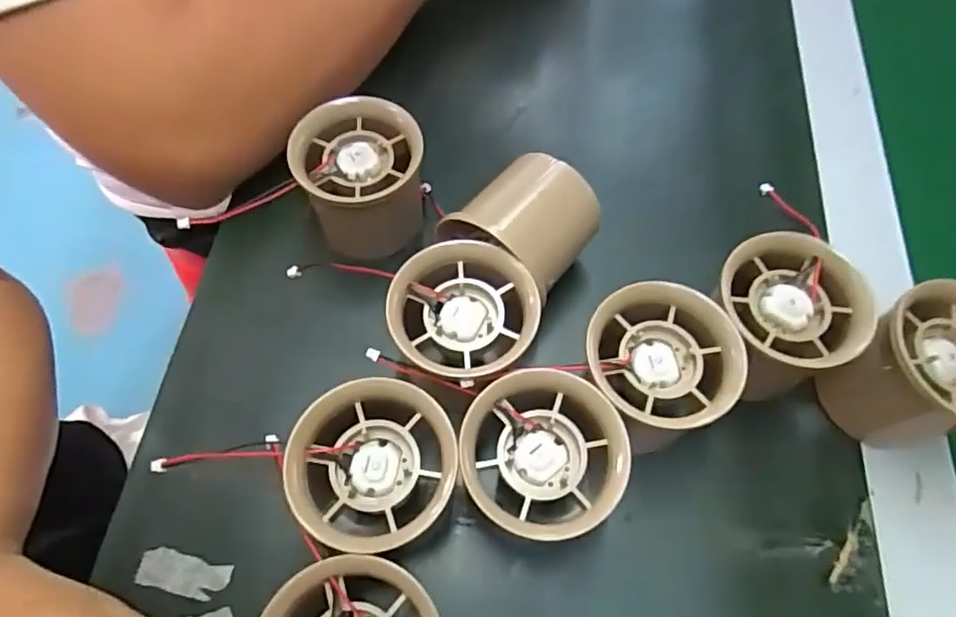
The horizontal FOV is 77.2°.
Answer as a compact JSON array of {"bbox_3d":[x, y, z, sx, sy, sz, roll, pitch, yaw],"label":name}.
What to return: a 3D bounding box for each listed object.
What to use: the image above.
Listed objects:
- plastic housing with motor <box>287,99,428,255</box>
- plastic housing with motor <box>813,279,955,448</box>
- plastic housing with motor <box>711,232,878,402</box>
[{"bbox_3d":[-0.051,-0.058,0.267,0.053,0.040,0.058,-18,66,-10],"label":"plastic housing with motor"},{"bbox_3d":[0.174,0.027,0.234,0.054,0.052,0.051,1,64,-1],"label":"plastic housing with motor"},{"bbox_3d":[0.121,0.006,0.243,0.053,0.052,0.052,1,64,-1],"label":"plastic housing with motor"}]

